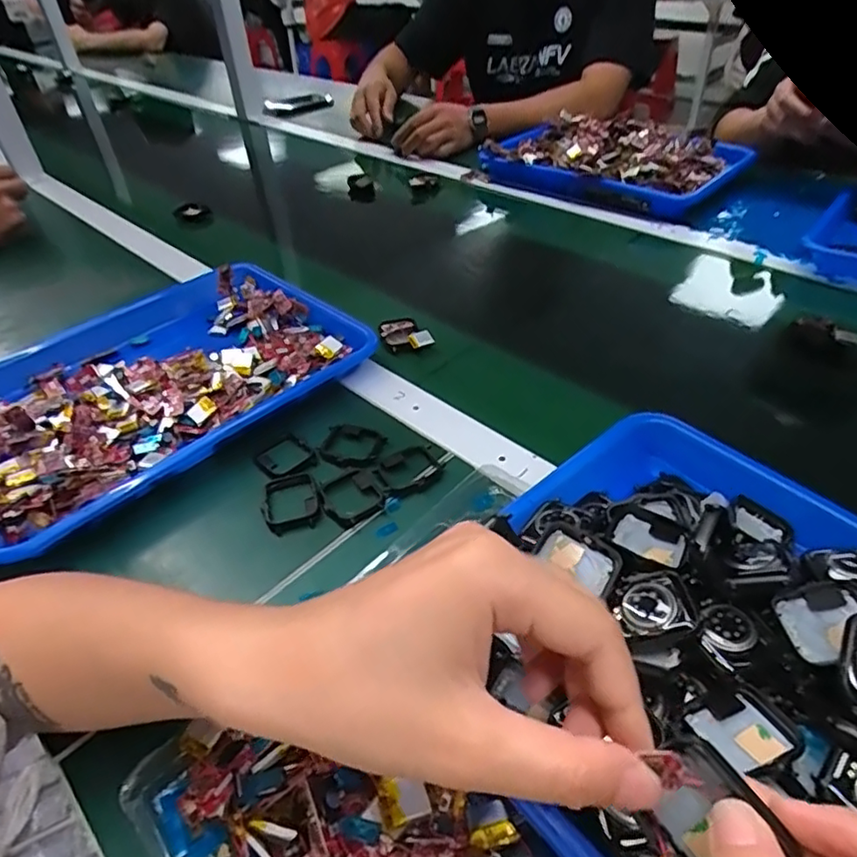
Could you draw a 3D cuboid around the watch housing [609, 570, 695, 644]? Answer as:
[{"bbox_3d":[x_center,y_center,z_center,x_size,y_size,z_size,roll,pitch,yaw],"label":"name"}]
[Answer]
[{"bbox_3d":[0.107,0.086,0.289,0.034,0.009,0.032,-5,41,-1],"label":"watch housing"}]

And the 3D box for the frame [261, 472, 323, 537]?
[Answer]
[{"bbox_3d":[-0.094,0.049,0.410,0.039,0.007,0.053,-16,43,-14],"label":"frame"}]

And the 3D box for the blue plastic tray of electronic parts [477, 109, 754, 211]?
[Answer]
[{"bbox_3d":[0.255,-0.381,0.848,0.337,0.065,0.223,26,49,29],"label":"blue plastic tray of electronic parts"}]

